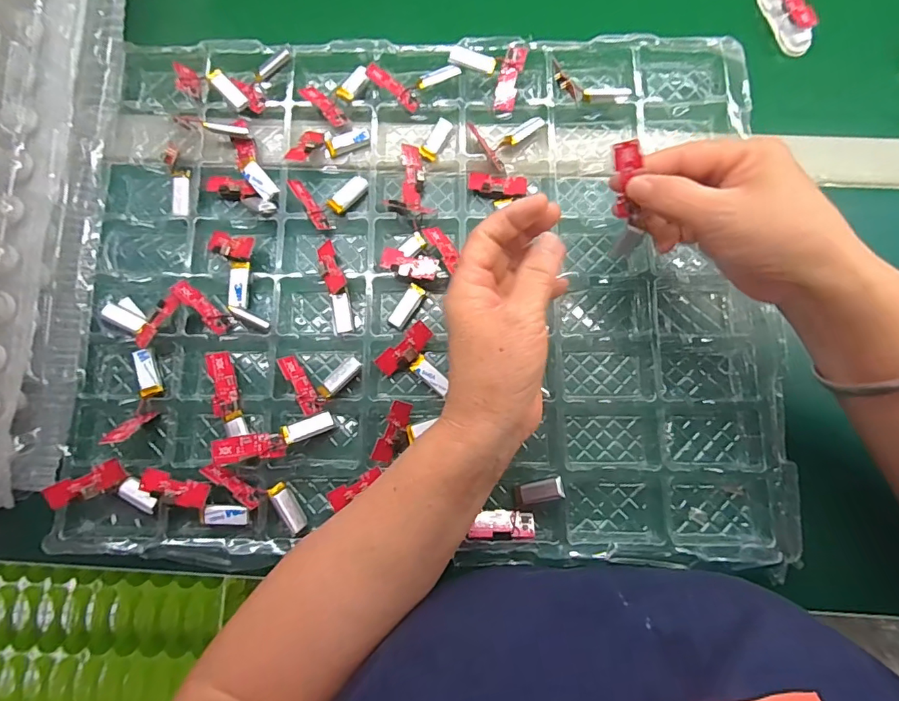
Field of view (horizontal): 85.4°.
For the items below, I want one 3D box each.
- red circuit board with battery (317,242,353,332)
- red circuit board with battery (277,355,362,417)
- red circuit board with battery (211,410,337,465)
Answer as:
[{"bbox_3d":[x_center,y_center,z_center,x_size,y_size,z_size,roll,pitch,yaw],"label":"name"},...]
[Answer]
[{"bbox_3d":[-0.082,-0.047,0.354,0.016,0.013,0.070,-18,81,-1],"label":"red circuit board with battery"},{"bbox_3d":[-0.088,0.014,0.337,0.048,0.014,0.043,-31,81,-3],"label":"red circuit board with battery"},{"bbox_3d":[-0.115,0.059,0.324,0.076,0.008,0.020,-16,79,-19],"label":"red circuit board with battery"}]

